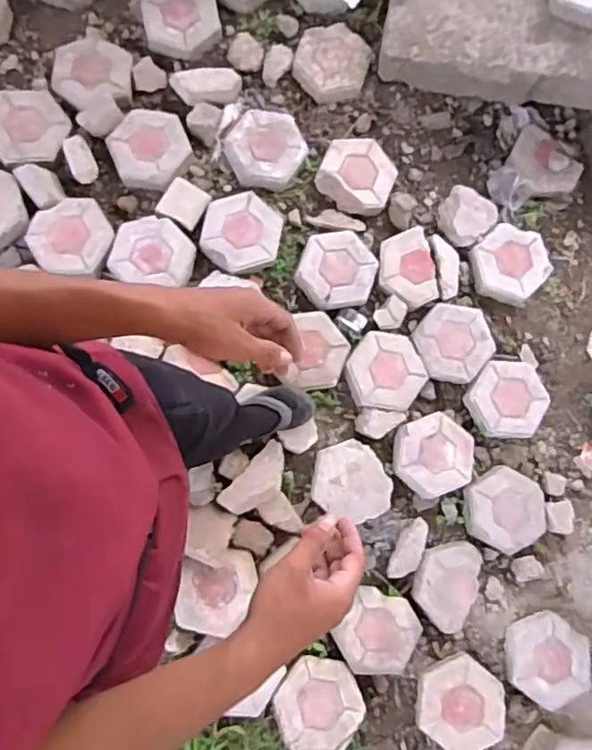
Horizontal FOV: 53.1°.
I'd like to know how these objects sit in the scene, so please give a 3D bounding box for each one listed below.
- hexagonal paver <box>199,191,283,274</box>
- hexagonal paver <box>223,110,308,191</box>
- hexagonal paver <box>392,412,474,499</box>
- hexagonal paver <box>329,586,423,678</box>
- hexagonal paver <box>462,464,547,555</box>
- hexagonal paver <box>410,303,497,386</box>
[{"bbox_3d":[-0.145,-0.377,1.566,0.203,0.049,0.219,12,81,-4],"label":"hexagonal paver"},{"bbox_3d":[-0.082,-0.609,1.587,0.216,0.048,0.213,17,81,-3],"label":"hexagonal paver"},{"bbox_3d":[0.360,0.207,1.535,0.214,0.041,0.200,-21,84,-8],"label":"hexagonal paver"},{"bbox_3d":[0.202,0.637,1.464,0.197,0.049,0.201,34,80,0],"label":"hexagonal paver"},{"bbox_3d":[0.544,0.348,1.531,0.229,0.034,0.206,20,81,-2],"label":"hexagonal paver"},{"bbox_3d":[0.432,-0.089,1.607,0.215,0.042,0.218,-19,84,-8],"label":"hexagonal paver"}]

